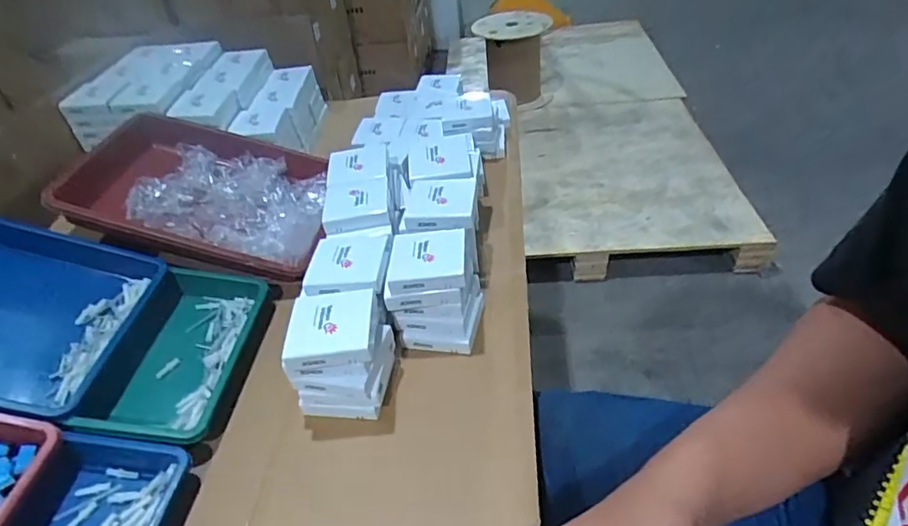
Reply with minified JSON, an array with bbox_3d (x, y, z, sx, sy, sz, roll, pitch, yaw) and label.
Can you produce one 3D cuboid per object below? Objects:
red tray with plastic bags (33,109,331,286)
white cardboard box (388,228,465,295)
[{"bbox_3d":[-0.367,-0.109,0.801,0.368,0.088,0.259,11,51,-5],"label":"red tray with plastic bags"},{"bbox_3d":[-0.030,-0.007,0.624,0.085,0.023,0.088,-6,40,2],"label":"white cardboard box"}]

